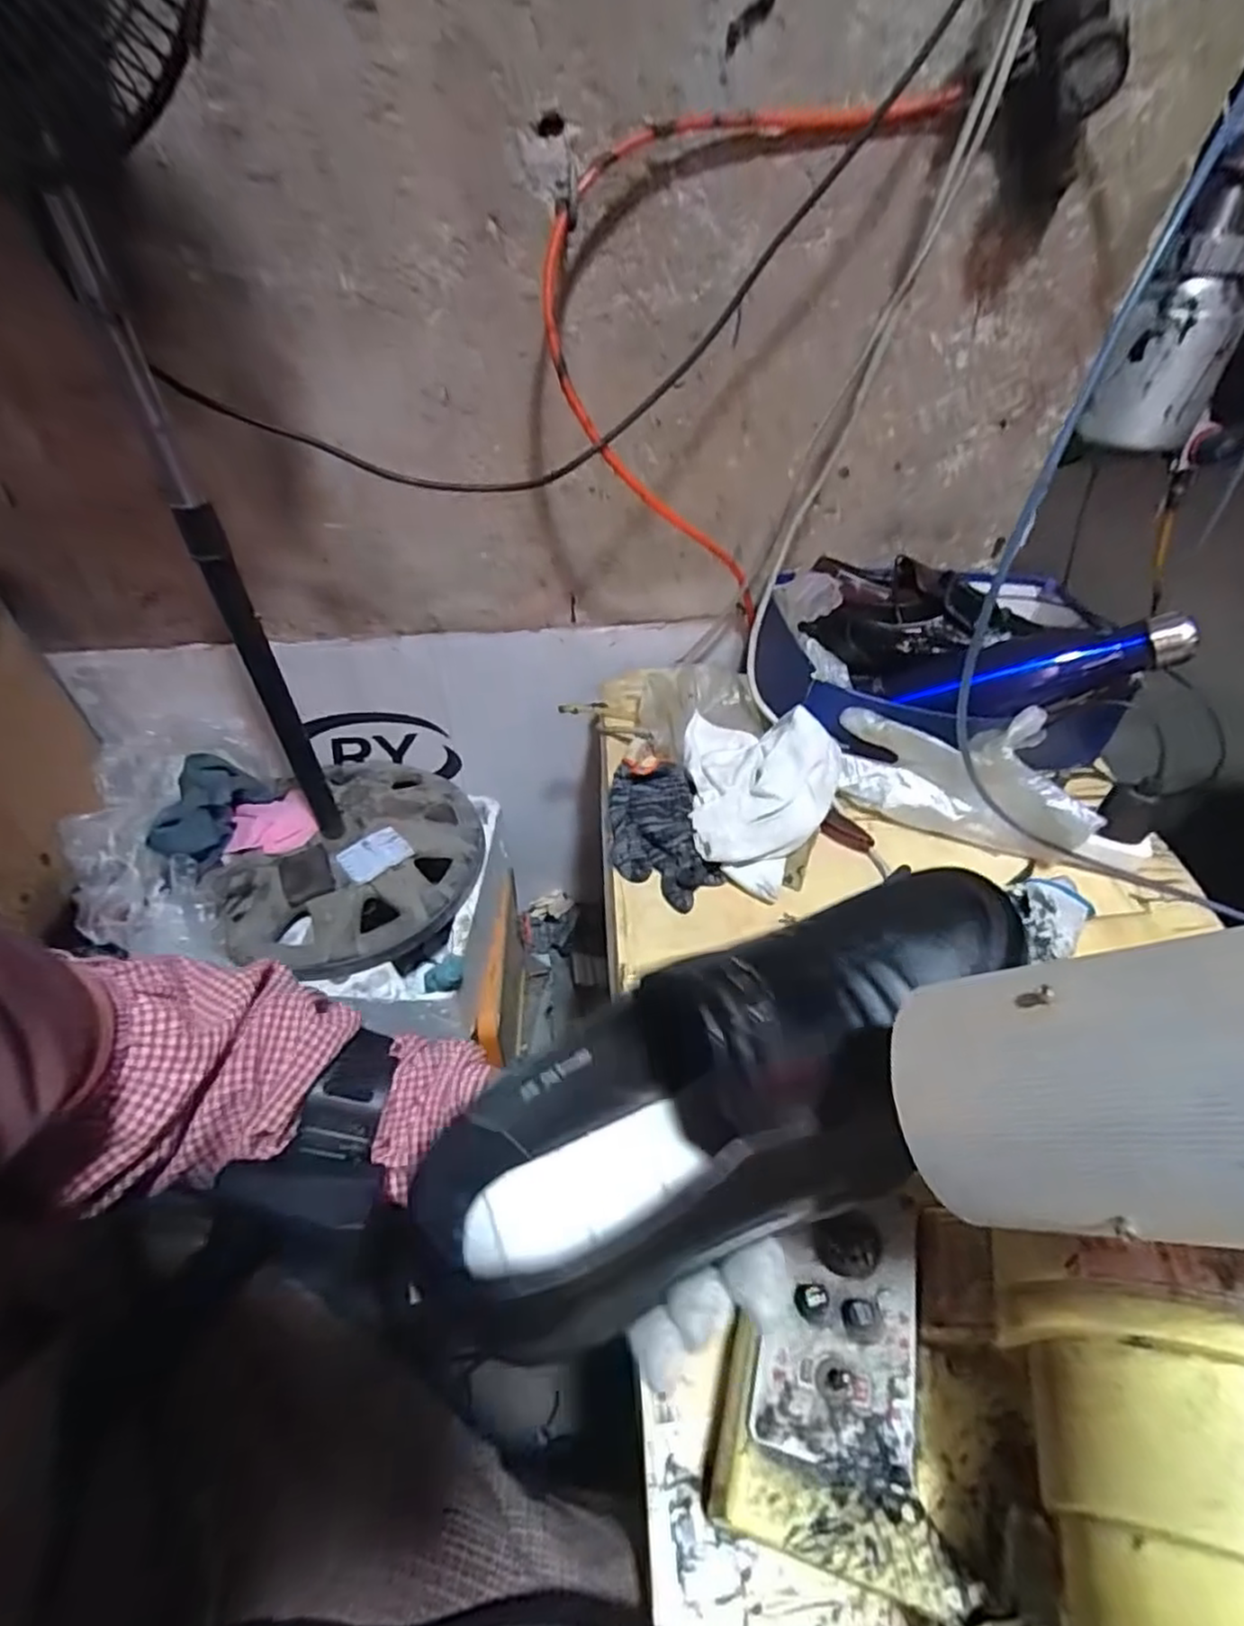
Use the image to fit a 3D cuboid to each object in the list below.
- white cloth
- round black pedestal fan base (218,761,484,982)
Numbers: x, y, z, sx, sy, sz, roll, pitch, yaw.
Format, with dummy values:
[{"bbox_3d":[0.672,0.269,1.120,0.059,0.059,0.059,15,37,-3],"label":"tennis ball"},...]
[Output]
[{"bbox_3d":[0.108,-0.022,0.612,0.142,0.069,0.166,17,48,14],"label":"white cloth"},{"bbox_3d":[-0.276,0.042,0.756,0.239,0.040,0.287,19,48,16],"label":"round black pedestal fan base"}]

